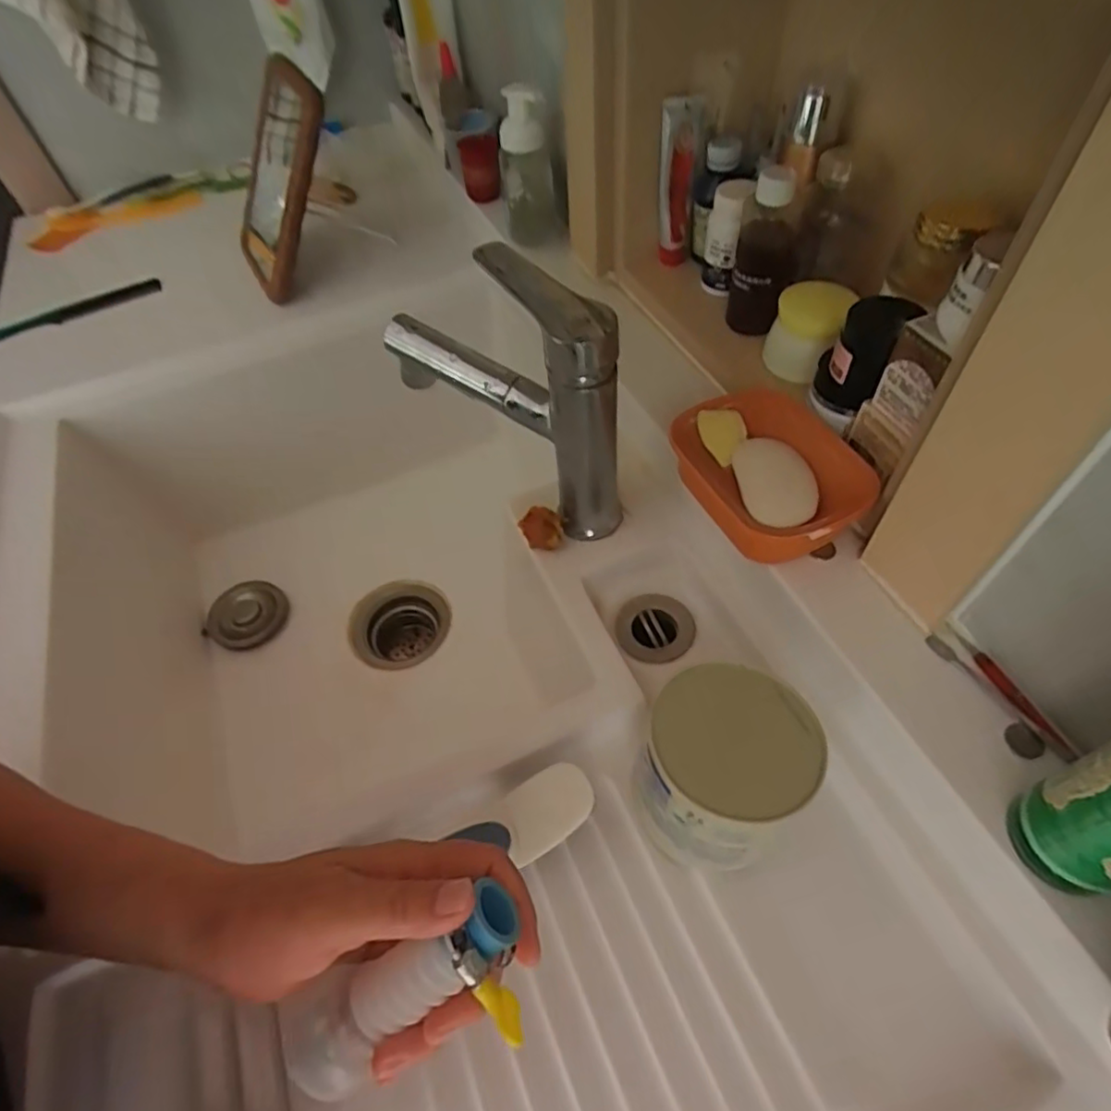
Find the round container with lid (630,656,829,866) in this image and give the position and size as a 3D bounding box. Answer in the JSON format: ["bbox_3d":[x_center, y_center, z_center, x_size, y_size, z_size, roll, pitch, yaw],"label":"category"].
[{"bbox_3d":[0.093,0.120,0.358,0.088,0.077,0.096,34,64,26],"label":"round container with lid"}]

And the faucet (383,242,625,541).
[{"bbox_3d":[-0.036,-0.119,0.461,0.185,0.181,0.054,30,62,24],"label":"faucet"}]

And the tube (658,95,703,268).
[{"bbox_3d":[0.106,-0.326,0.556,0.030,0.138,0.033,3,54,8],"label":"tube"}]

